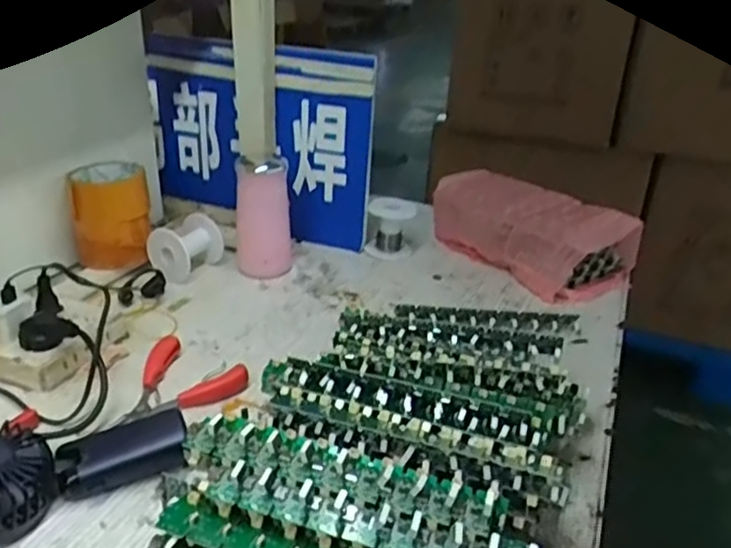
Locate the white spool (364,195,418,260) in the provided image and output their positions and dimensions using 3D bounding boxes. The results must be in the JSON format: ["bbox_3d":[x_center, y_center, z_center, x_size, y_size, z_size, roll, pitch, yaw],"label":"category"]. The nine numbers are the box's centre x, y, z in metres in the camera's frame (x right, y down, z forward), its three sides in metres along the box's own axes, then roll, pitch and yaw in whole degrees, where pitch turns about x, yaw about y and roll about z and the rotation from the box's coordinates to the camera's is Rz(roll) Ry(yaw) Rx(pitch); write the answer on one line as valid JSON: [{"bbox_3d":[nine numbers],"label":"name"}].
[{"bbox_3d":[0.031,-0.061,0.871,0.060,0.073,0.056,-1,28,-10],"label":"white spool"}]

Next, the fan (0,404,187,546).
[{"bbox_3d":[-0.226,0.132,0.482,0.179,0.057,0.085,-16,32,-31],"label":"fan"}]

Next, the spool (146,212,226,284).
[{"bbox_3d":[-0.217,-0.029,0.794,0.063,0.063,0.084,12,29,18],"label":"spool"}]

